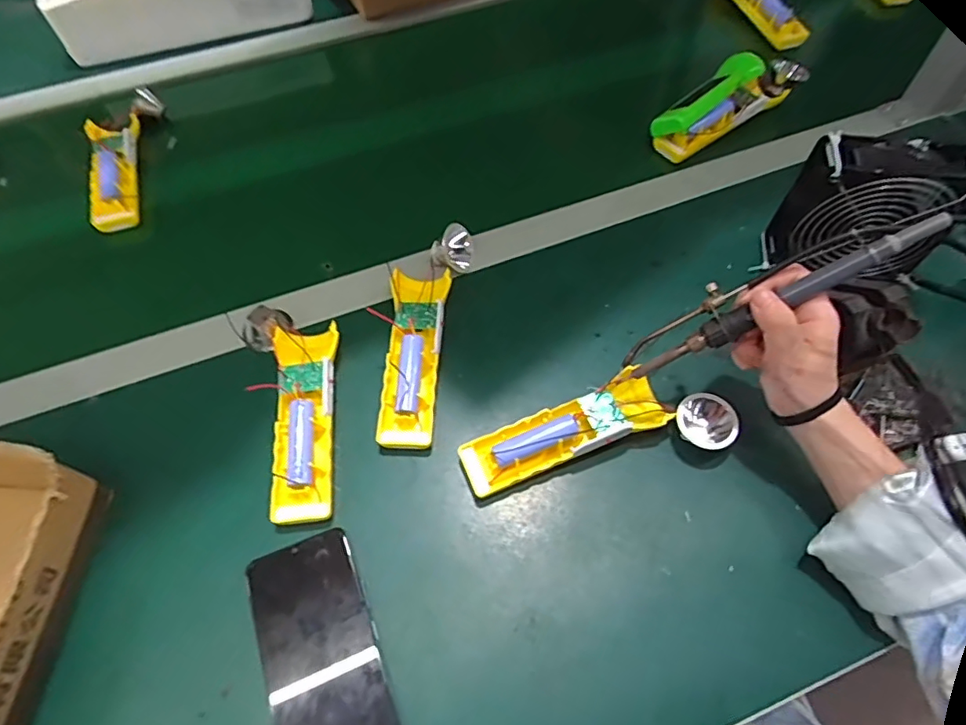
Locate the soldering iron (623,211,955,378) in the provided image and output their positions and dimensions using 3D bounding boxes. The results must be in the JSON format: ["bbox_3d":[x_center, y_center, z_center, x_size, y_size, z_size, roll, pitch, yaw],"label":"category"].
[{"bbox_3d":[0.190,-0.045,0.374,0.203,0.016,0.036,-26,59,23],"label":"soldering iron"}]

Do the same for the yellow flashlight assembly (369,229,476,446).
[{"bbox_3d":[-0.055,-0.030,0.483,0.058,0.031,0.207,8,61,4],"label":"yellow flashlight assembly"}]

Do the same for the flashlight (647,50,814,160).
[{"bbox_3d":[0.274,-0.301,0.631,0.212,0.038,0.066,-34,67,-18],"label":"flashlight"}]

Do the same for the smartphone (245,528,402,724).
[{"bbox_3d":[-0.104,0.195,0.365,0.074,0.015,0.163,-20,63,-11],"label":"smartphone"}]

